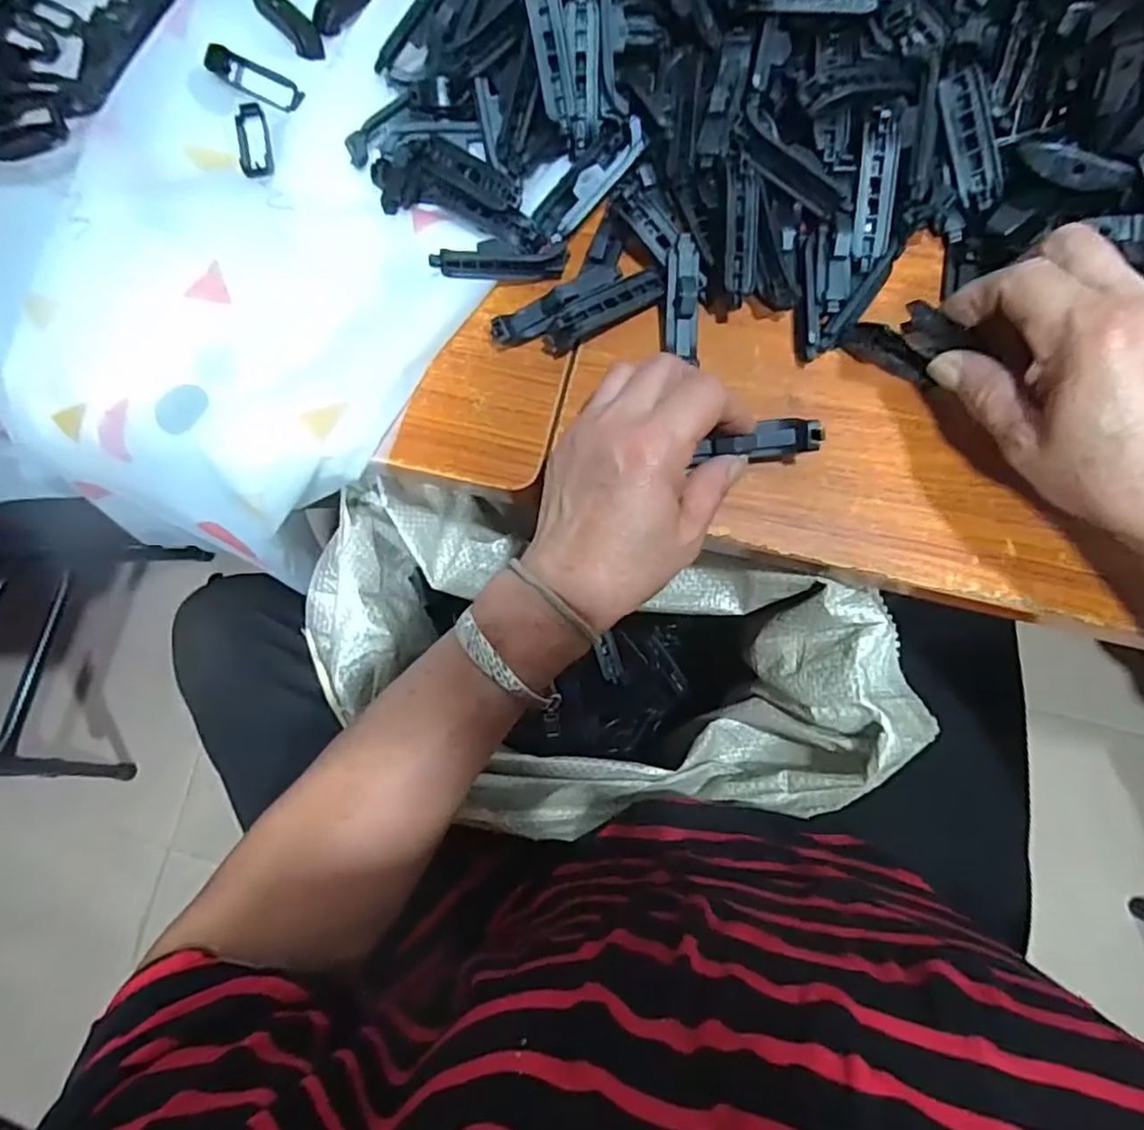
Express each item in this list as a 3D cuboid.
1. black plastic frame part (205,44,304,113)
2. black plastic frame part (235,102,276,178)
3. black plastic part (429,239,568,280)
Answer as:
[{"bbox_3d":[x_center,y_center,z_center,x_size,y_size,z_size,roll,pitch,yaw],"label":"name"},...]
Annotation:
[{"bbox_3d":[-0.192,-0.296,0.389,0.057,0.011,0.019,22,86,-8],"label":"black plastic frame part"},{"bbox_3d":[-0.194,-0.260,0.392,0.018,0.007,0.053,-12,81,4],"label":"black plastic frame part"},{"bbox_3d":[-0.041,-0.171,0.361,0.074,0.015,0.017,-4,82,-9],"label":"black plastic part"}]

